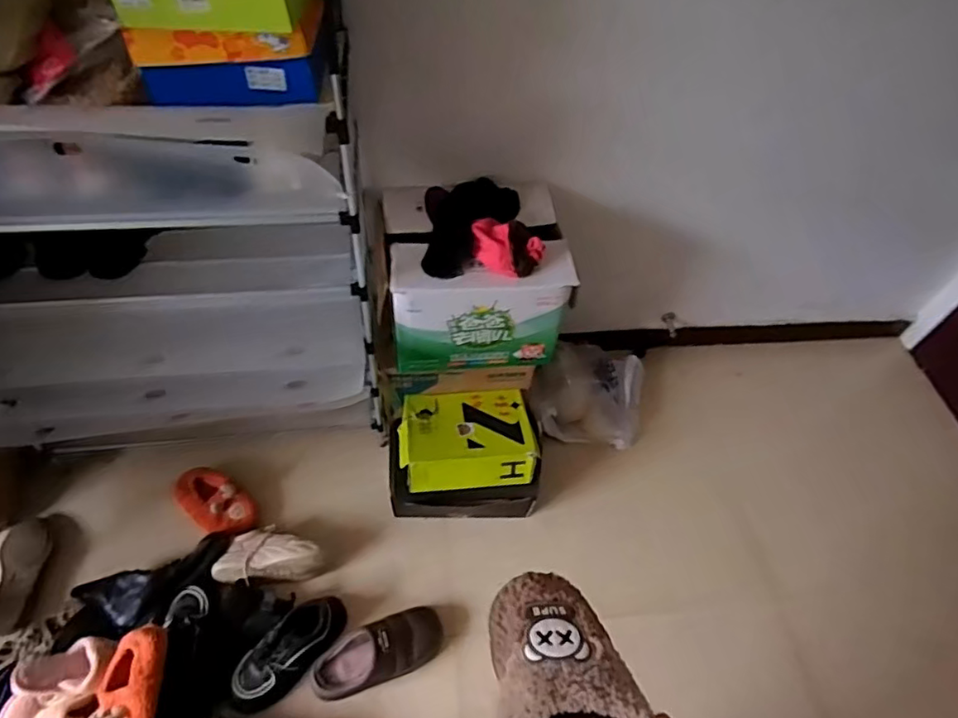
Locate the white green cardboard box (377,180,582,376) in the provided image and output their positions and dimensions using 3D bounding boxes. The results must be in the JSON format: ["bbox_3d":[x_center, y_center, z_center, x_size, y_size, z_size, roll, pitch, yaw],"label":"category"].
[{"bbox_3d":[-0.013,-0.184,1.330,0.362,0.297,0.303,-2,54,-6],"label":"white green cardboard box"}]

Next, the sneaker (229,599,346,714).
[{"bbox_3d":[-0.405,0.620,1.251,0.267,0.090,0.099,-37,64,-27],"label":"sneaker"}]

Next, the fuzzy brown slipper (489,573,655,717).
[{"bbox_3d":[0.081,0.316,0.536,0.119,0.067,0.249,-6,46,-9],"label":"fuzzy brown slipper"}]

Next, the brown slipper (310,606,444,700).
[{"bbox_3d":[-0.219,0.639,1.277,0.292,0.088,0.123,-15,56,-15],"label":"brown slipper"}]

